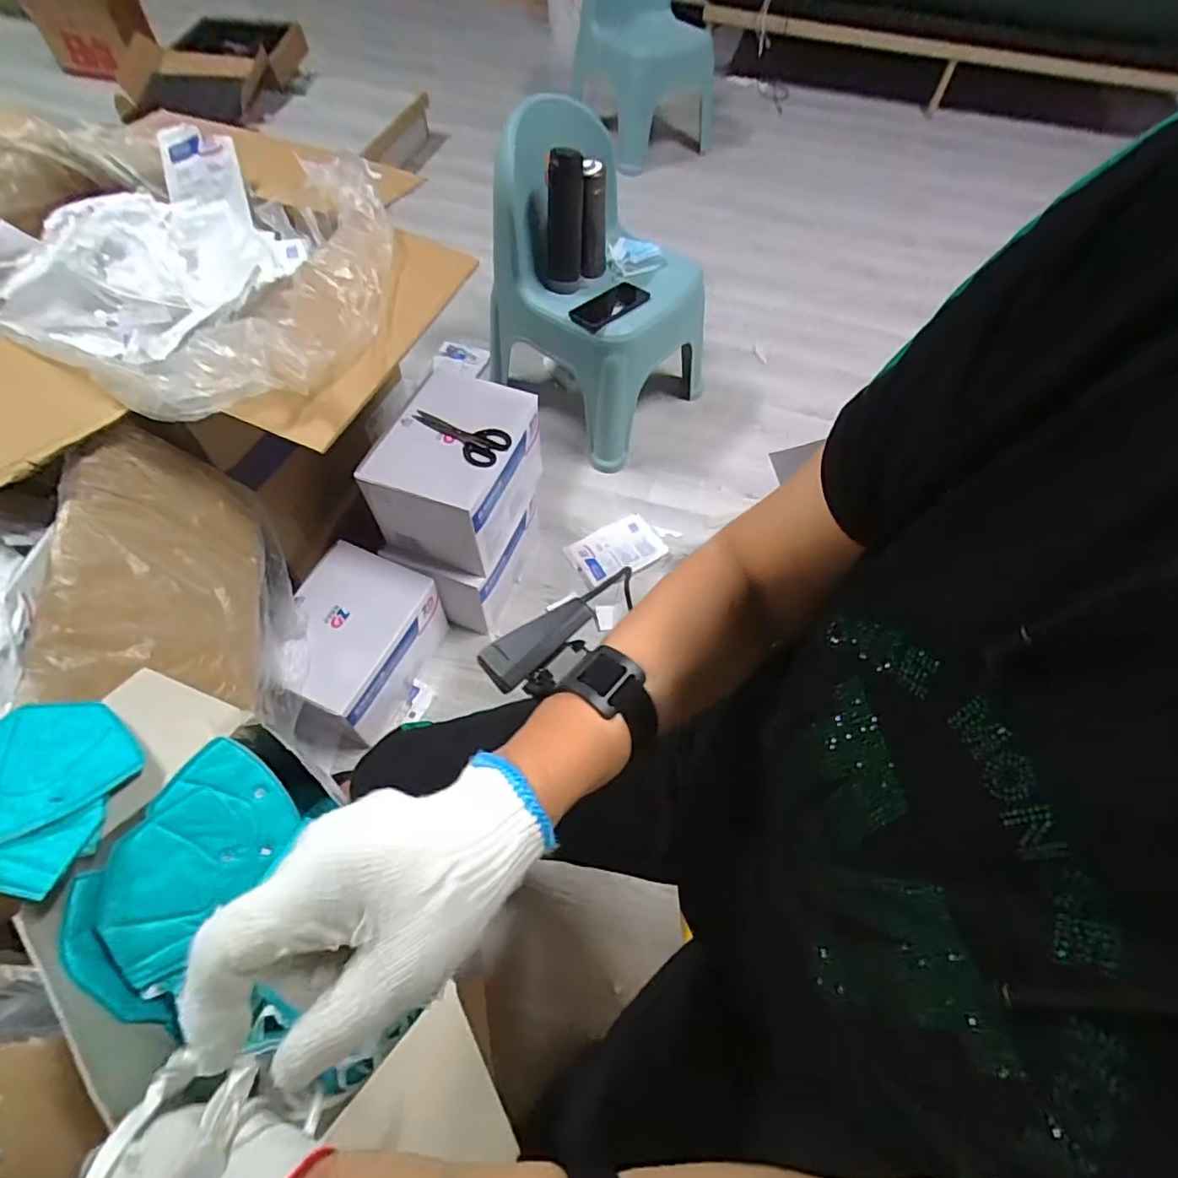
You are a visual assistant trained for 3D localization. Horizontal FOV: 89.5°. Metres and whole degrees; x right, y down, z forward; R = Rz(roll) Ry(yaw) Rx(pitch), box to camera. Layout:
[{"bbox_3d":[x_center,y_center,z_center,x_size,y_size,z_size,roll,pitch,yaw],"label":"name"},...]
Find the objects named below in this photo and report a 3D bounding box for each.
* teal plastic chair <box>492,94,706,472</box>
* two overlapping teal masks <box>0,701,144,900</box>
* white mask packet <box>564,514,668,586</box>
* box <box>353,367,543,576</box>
[{"bbox_3d":[0.027,-0.677,1.323,0.420,0.545,0.433,34,64,16],"label":"teal plastic chair"},{"bbox_3d":[-0.426,0.148,0.447,0.131,0.019,0.130,10,60,4],"label":"two overlapping teal masks"},{"bbox_3d":[0.062,-0.086,1.311,0.191,0.024,0.134,-27,59,-22],"label":"white mask packet"},{"bbox_3d":[-0.222,-0.197,1.020,0.205,0.196,0.266,18,60,8],"label":"box"}]

